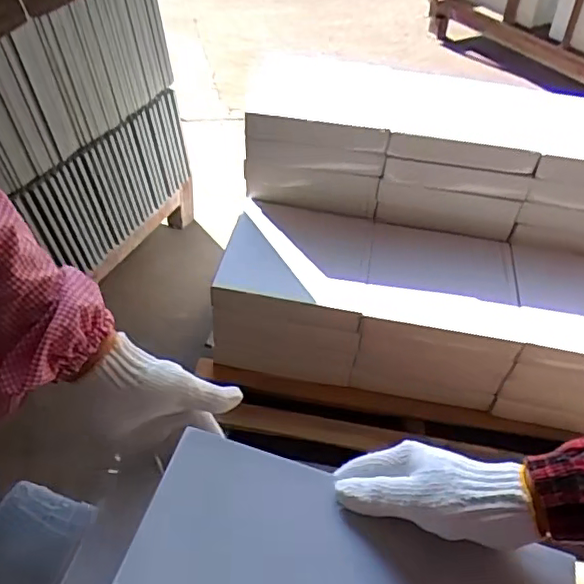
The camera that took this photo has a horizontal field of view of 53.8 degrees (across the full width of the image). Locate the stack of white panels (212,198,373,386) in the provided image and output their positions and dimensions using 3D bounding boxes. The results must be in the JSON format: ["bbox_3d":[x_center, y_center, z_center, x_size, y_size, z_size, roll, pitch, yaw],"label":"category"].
[{"bbox_3d":[0.007,-0.014,1.325,0.311,0.212,0.355,10,45,3],"label":"stack of white panels"}]

